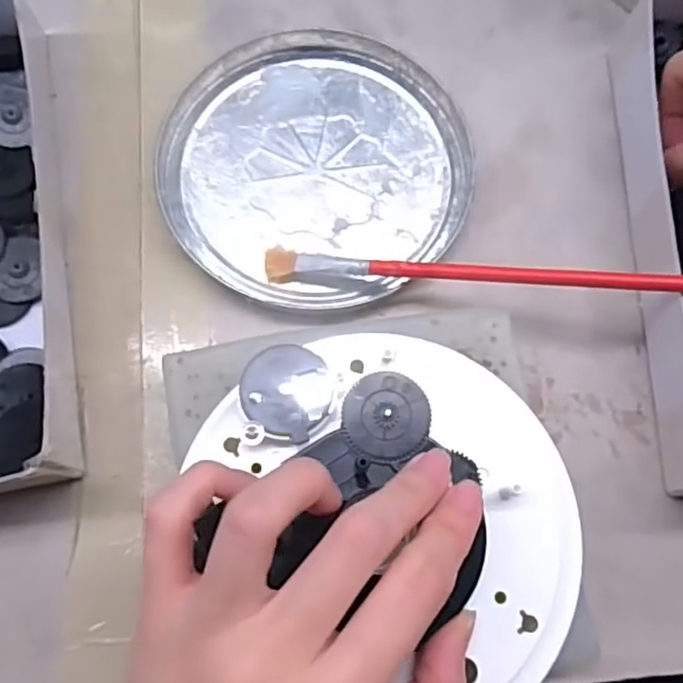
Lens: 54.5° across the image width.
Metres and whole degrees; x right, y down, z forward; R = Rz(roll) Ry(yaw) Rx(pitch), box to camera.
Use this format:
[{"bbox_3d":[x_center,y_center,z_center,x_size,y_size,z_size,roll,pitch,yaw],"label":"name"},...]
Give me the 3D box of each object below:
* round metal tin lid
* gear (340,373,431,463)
[{"bbox_3d":[-0.011,-0.076,0.284,0.124,0.013,0.125,1,72,-2],"label":"round metal tin lid"},{"bbox_3d":[0.014,0.023,0.203,0.026,0.004,0.026,1,72,-2],"label":"gear"}]

